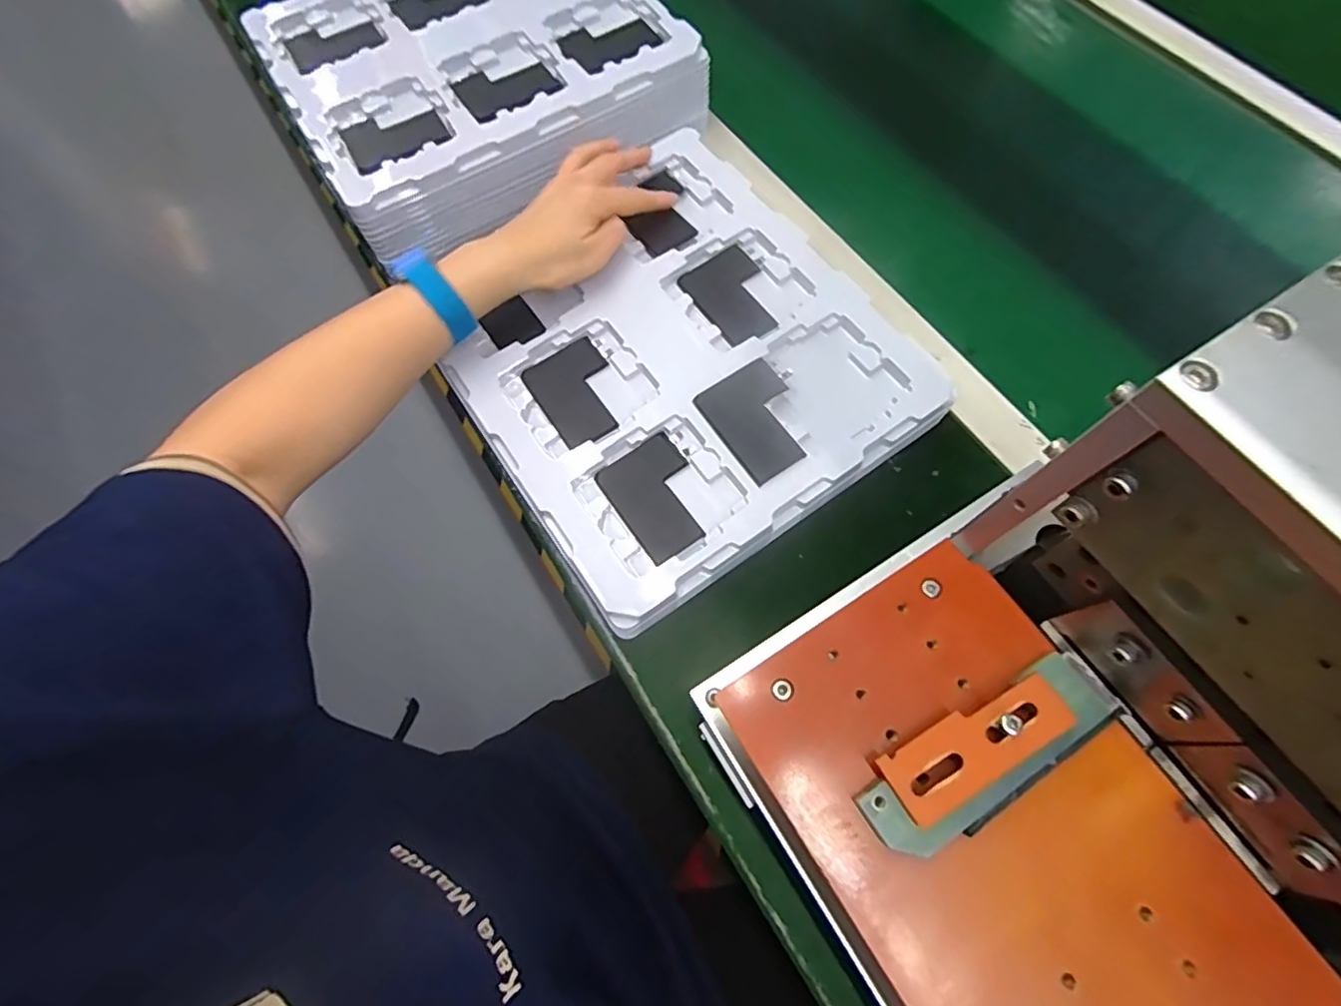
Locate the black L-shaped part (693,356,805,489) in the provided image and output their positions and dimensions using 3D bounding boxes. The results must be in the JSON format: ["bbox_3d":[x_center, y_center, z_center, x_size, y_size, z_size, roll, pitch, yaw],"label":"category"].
[{"bbox_3d":[0.060,-0.055,0.399,0.055,0.012,0.076,-32,70,-10],"label":"black L-shaped part"}]

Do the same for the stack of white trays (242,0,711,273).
[{"bbox_3d":[-0.171,-0.387,0.526,0.311,0.061,0.288,-30,70,-9],"label":"stack of white trays"}]

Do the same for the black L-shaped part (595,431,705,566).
[{"bbox_3d":[-0.007,-0.005,0.388,0.057,0.007,0.078,-34,71,-11],"label":"black L-shaped part"}]

